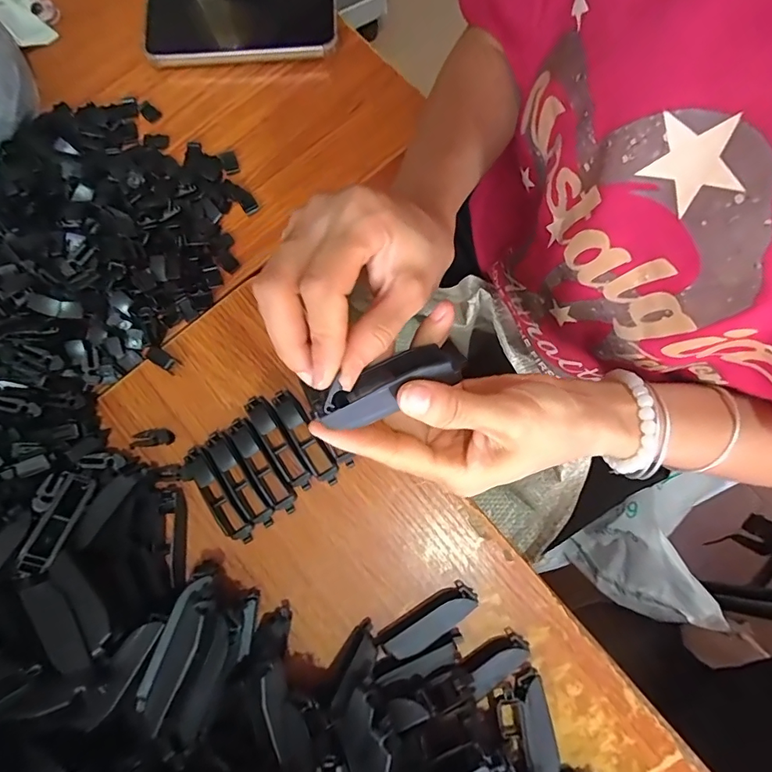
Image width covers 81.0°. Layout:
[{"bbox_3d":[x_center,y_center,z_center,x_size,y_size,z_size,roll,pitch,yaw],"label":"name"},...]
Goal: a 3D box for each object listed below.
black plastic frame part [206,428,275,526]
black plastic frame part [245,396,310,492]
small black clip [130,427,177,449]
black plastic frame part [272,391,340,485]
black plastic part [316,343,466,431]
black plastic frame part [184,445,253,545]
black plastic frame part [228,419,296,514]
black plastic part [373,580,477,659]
[{"bbox_3d":[-0.106,0.068,0.330,0.020,0.015,0.077,-31,81,-5],"label":"black plastic frame part"},{"bbox_3d":[-0.080,0.041,0.335,0.018,0.015,0.080,-32,81,-5],"label":"black plastic frame part"},{"bbox_3d":[-0.177,0.039,0.338,0.030,0.013,0.012,-7,80,-1],"label":"small black clip"},{"bbox_3d":[-0.060,0.037,0.337,0.017,0.014,0.080,-31,81,-5],"label":"black plastic frame part"},{"bbox_3d":[0.002,-0.001,0.211,0.069,0.019,0.024,-27,80,-14],"label":"black plastic part"},{"bbox_3d":[-0.122,0.079,0.329,0.019,0.015,0.077,-32,81,-5],"label":"black plastic frame part"},{"bbox_3d":[-0.091,0.057,0.331,0.019,0.015,0.080,-32,81,-5],"label":"black plastic frame part"},{"bbox_3d":[0.029,0.163,0.313,0.073,0.019,0.020,-32,81,-5],"label":"black plastic part"}]

